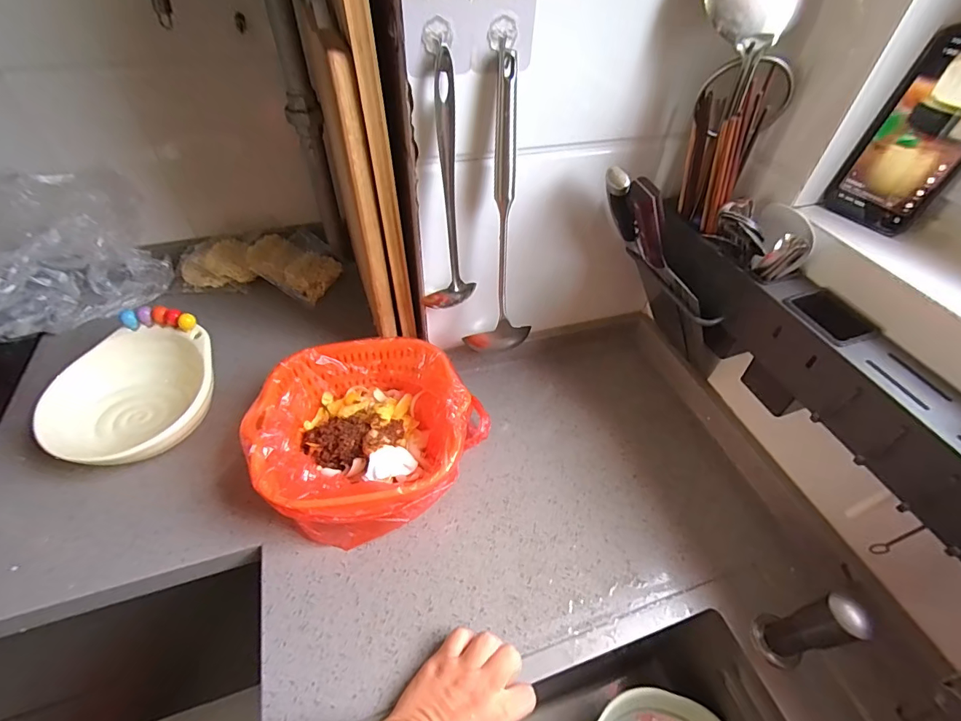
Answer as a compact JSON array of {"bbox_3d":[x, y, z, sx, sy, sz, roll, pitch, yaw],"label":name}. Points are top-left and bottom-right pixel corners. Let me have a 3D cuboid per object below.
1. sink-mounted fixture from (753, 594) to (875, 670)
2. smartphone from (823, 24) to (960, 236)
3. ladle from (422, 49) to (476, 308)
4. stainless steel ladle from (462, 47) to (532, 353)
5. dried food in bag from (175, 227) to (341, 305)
[{"bbox_3d":[0.299,0.243,0.405,0.034,0.121,0.044,-14,48,-16],"label":"sink-mounted fixture"},{"bbox_3d":[0.390,-0.196,0.390,0.018,0.153,0.078,-20,52,-28],"label":"smartphone"},{"bbox_3d":[-0.033,-0.161,0.455,0.039,0.251,0.047,31,54,24],"label":"ladle"},{"bbox_3d":[0.025,-0.130,0.489,0.056,0.335,0.055,35,55,26],"label":"stainless steel ladle"},{"bbox_3d":[-0.395,-0.178,0.812,0.263,0.064,0.151,6,48,3],"label":"dried food in bag"}]

